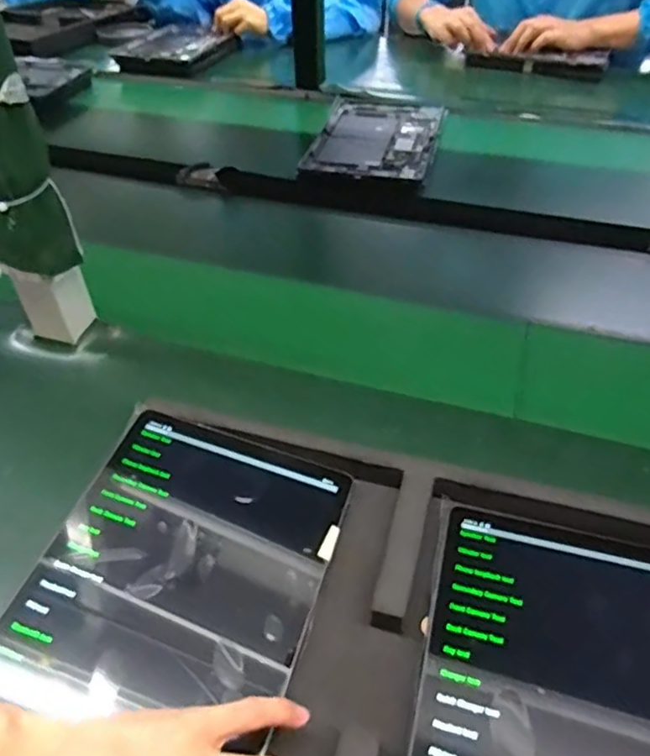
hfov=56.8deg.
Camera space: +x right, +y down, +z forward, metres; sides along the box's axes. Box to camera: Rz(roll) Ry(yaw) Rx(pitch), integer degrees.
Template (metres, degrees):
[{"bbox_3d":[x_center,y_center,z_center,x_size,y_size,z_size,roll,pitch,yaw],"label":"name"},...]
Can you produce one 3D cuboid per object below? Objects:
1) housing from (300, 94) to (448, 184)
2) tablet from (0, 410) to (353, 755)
[{"bbox_3d":[0.076,-0.349,0.869,0.169,0.009,0.235,9,45,12],"label":"housing"},{"bbox_3d":[-0.086,0.116,0.376,0.162,0.008,0.197,19,48,8],"label":"tablet"}]

